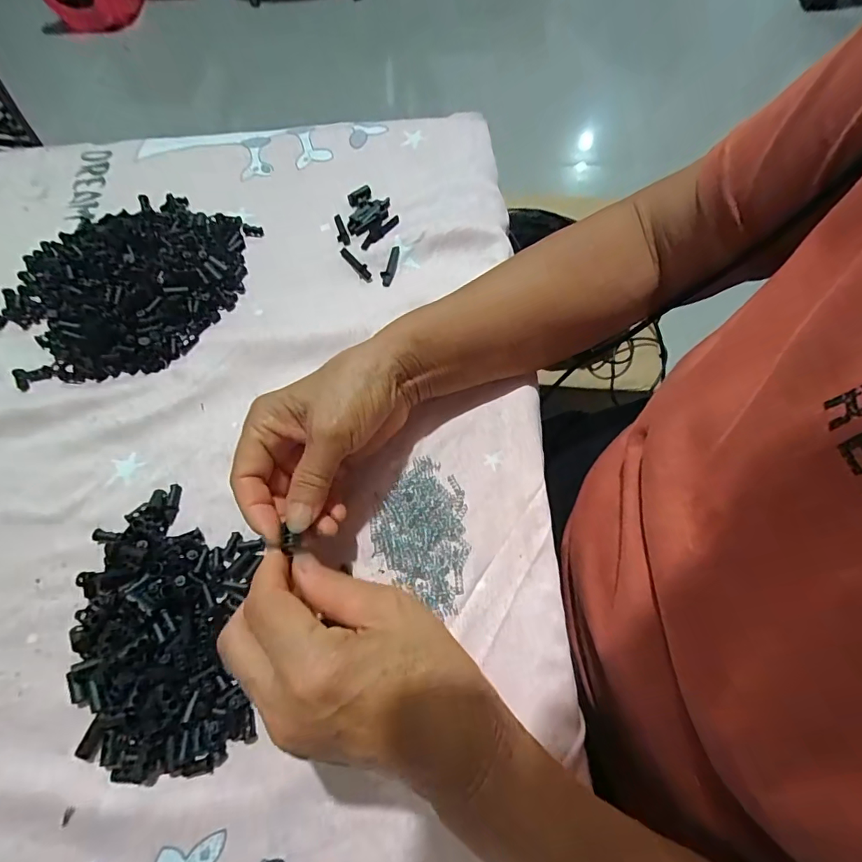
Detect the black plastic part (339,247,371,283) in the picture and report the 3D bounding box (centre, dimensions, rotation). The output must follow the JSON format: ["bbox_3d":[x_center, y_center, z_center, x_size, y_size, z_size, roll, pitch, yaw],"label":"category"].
[{"bbox_3d":[-0.063,-0.140,0.390,0.009,0.008,0.039,-38,72,-12],"label":"black plastic part"}]

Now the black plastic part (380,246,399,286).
[{"bbox_3d":[-0.035,-0.138,0.388,0.010,0.005,0.036,12,69,6],"label":"black plastic part"}]

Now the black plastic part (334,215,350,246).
[{"bbox_3d":[-0.079,-0.175,0.406,0.010,0.004,0.033,-21,69,-7],"label":"black plastic part"}]

